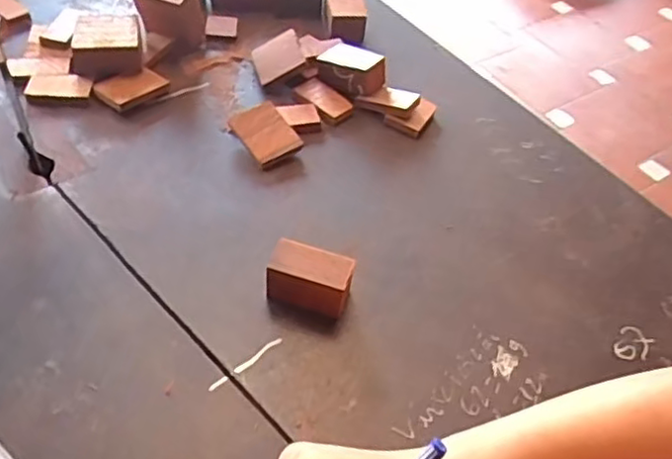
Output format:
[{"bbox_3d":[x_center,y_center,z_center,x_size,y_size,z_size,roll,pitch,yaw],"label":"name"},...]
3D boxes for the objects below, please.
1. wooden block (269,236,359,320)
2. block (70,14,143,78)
[{"bbox_3d":[-0.018,0.036,0.456,0.057,0.037,0.034,18,49,8],"label":"wooden block"},{"bbox_3d":[-0.211,-0.170,0.609,0.062,0.033,0.054,-4,49,-10],"label":"block"}]

